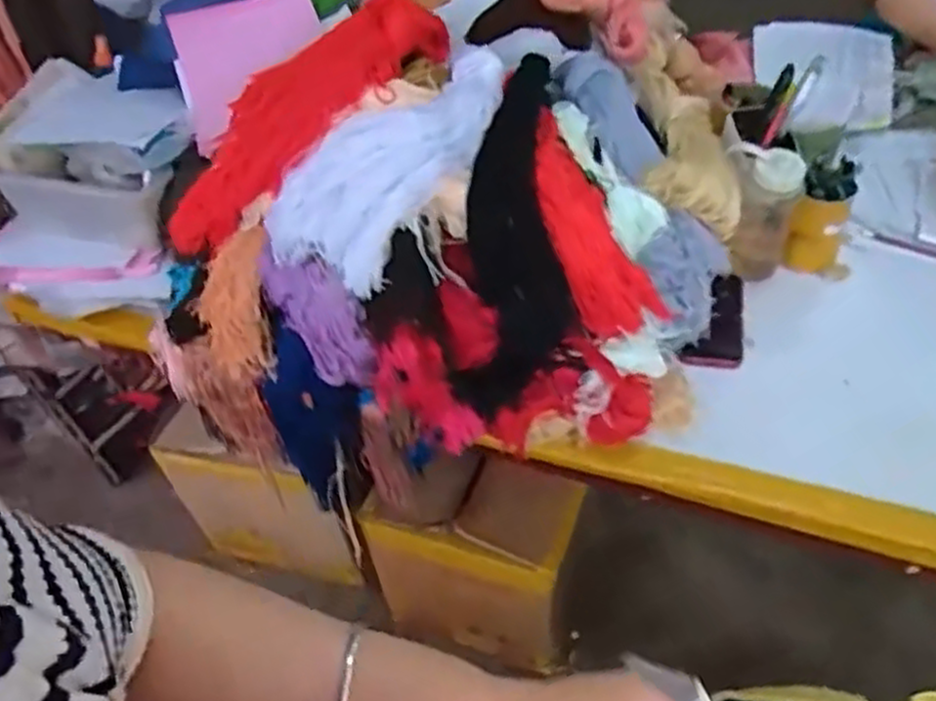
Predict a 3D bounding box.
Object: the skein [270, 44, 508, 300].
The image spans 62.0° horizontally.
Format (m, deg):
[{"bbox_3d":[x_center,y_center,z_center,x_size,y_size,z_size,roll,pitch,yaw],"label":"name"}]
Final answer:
[{"bbox_3d":[-0.079,-0.255,0.951,0.171,0.093,0.376,28,67,28],"label":"skein"}]

